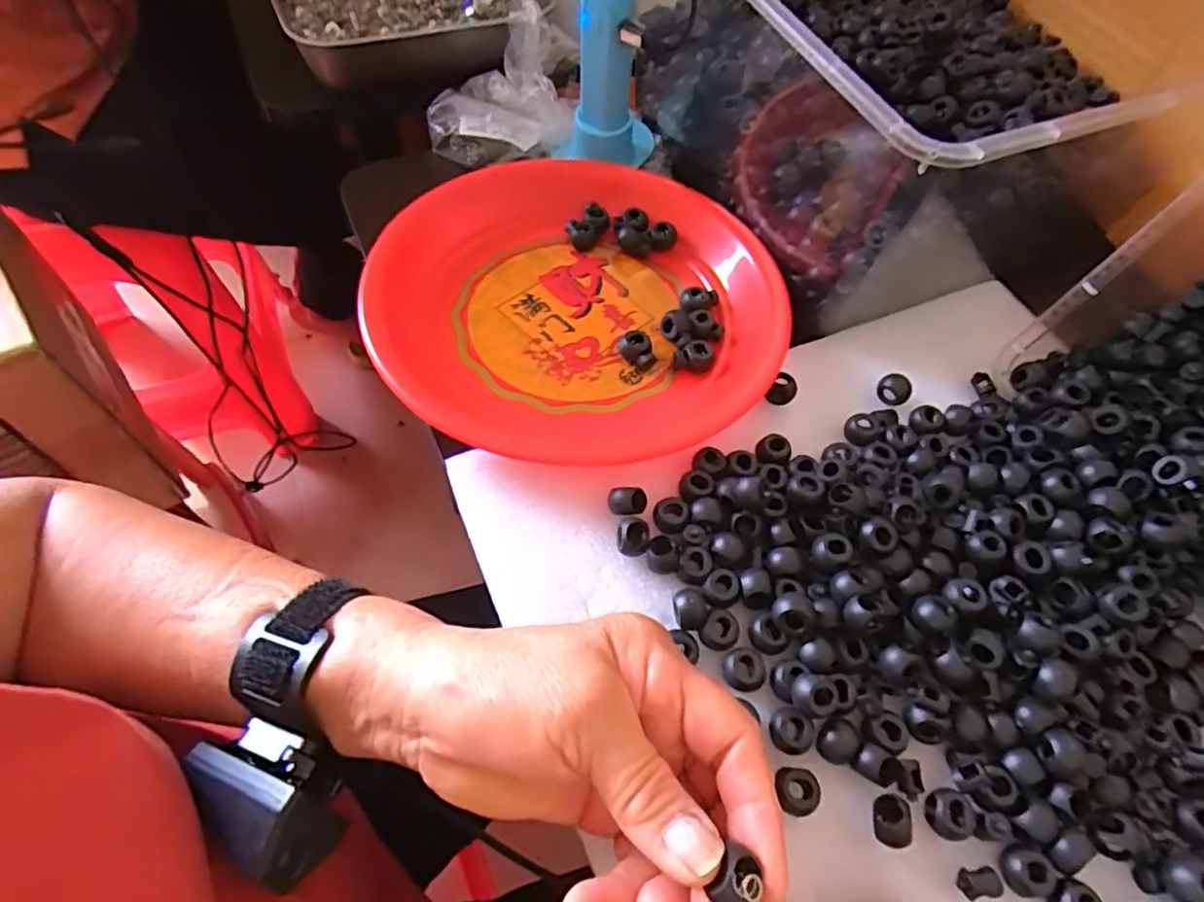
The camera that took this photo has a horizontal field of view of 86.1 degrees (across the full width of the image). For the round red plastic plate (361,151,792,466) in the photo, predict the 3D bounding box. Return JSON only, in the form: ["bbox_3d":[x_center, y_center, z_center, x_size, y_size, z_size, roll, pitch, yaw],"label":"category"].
[{"bbox_3d":[-0.011,-0.089,0.365,0.225,0.046,0.229,2,60,-4],"label":"round red plastic plate"}]

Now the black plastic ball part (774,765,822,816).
[{"bbox_3d":[0.077,0.134,0.254,0.014,0.017,0.017,-8,61,-10],"label":"black plastic ball part"}]

